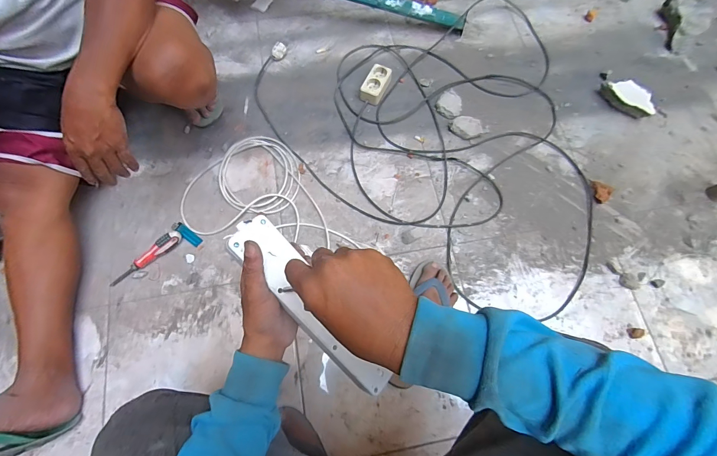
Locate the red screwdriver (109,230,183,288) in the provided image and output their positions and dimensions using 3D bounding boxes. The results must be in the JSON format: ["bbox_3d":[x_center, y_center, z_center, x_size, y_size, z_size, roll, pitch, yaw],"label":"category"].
[{"bbox_3d":[-0.482,0.068,0.749,0.174,0.036,0.034,-37,77,-13],"label":"red screwdriver"}]

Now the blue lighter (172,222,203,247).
[{"bbox_3d":[-0.406,0.015,0.786,0.081,0.012,0.023,36,73,9],"label":"blue lighter"}]

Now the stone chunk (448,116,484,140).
[{"bbox_3d":[0.291,-0.273,0.897,0.082,0.022,0.062,35,73,9],"label":"stone chunk"}]

